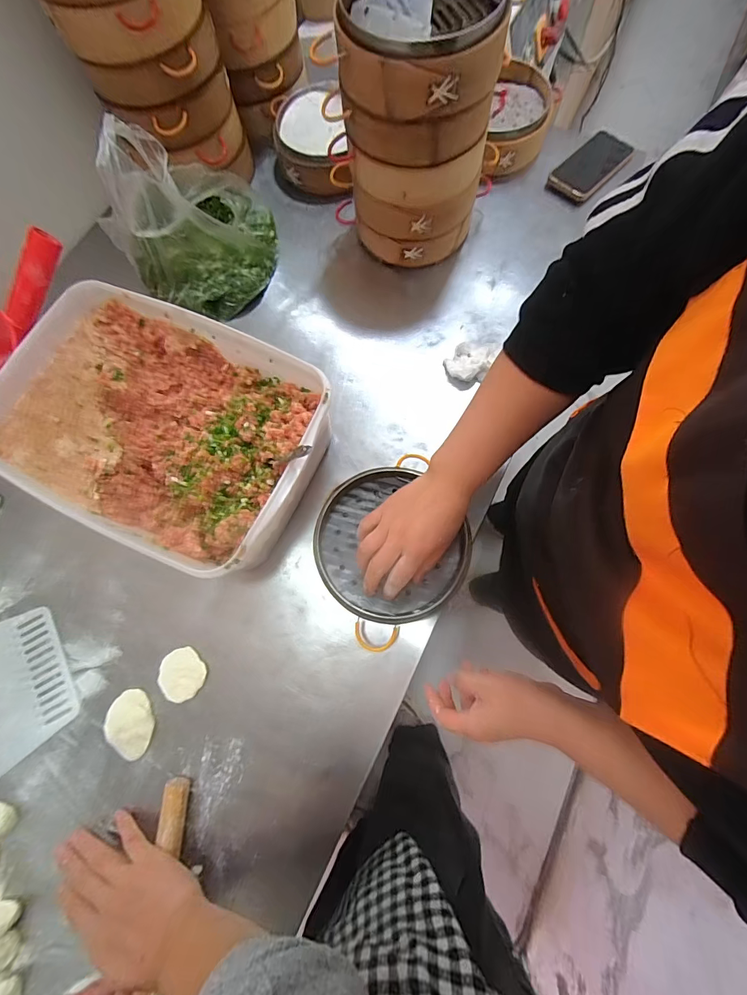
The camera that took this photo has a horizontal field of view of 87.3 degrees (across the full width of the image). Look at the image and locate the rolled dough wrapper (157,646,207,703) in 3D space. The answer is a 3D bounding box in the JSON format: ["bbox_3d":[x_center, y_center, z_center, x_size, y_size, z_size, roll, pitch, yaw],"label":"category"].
[{"bbox_3d":[-0.227,0.210,0.463,0.055,0.005,0.055,-1,75,3],"label":"rolled dough wrapper"}]

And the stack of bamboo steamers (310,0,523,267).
[{"bbox_3d":[0.045,-0.472,0.507,0.190,0.238,0.189,-2,75,2],"label":"stack of bamboo steamers"}]

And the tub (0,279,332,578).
[{"bbox_3d":[-0.251,-0.086,0.479,0.372,0.102,0.252,25,78,9],"label":"tub"}]

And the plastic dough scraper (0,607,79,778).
[{"bbox_3d":[-0.431,0.223,0.473,0.120,0.004,0.160,-33,76,-6],"label":"plastic dough scraper"}]

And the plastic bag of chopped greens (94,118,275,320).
[{"bbox_3d":[-0.228,-0.384,0.529,0.152,0.180,0.215,32,79,10],"label":"plastic bag of chopped greens"}]

